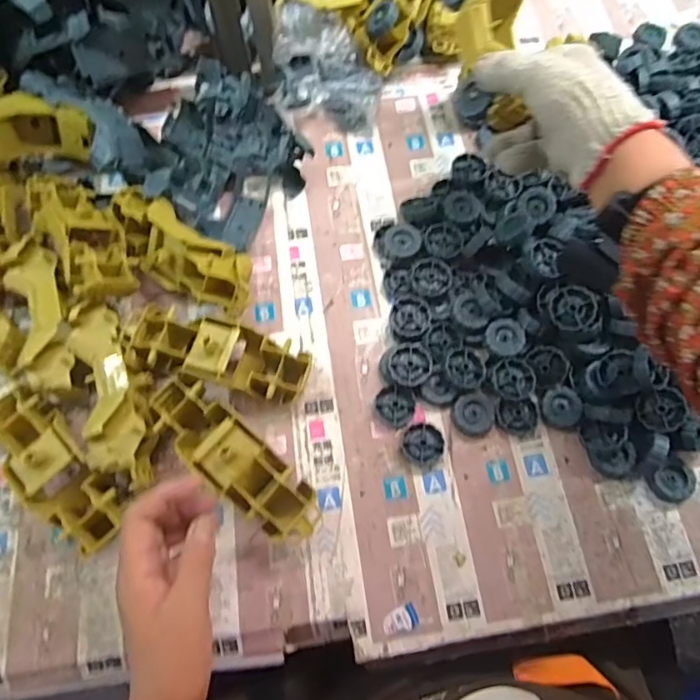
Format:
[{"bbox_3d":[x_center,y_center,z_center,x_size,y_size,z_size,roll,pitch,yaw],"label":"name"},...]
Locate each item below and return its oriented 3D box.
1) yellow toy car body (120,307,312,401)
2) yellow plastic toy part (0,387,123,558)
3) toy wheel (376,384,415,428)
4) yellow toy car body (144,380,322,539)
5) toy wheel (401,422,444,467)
[{"bbox_3d":[-0.122,0.006,0.484,0.170,0.053,0.056,13,70,7],"label":"yellow toy car body"},{"bbox_3d":[-0.257,0.100,0.453,0.060,0.056,0.174,-43,74,-13],"label":"yellow plastic toy part"},{"bbox_3d":[0.043,0.052,0.485,0.036,0.011,0.037,-1,69,2],"label":"toy wheel"},{"bbox_3d":[-0.100,0.094,0.452,0.178,0.051,0.053,39,75,15],"label":"yellow toy car body"},{"bbox_3d":[0.067,0.086,0.474,0.037,0.012,0.037,-1,69,2],"label":"toy wheel"}]

